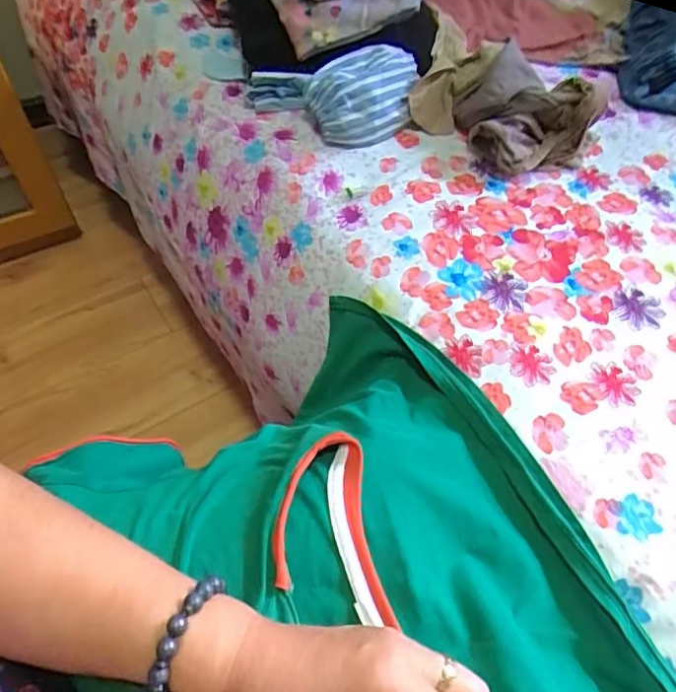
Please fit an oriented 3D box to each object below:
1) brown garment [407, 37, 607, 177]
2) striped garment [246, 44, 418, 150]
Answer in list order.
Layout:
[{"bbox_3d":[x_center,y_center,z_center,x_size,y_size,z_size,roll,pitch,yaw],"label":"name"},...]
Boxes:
[{"bbox_3d":[0.166,-0.239,0.550,0.166,0.077,0.107,35,63,18],"label":"brown garment"},{"bbox_3d":[-0.008,-0.257,0.574,0.174,0.070,0.095,-1,58,-2],"label":"striped garment"}]

